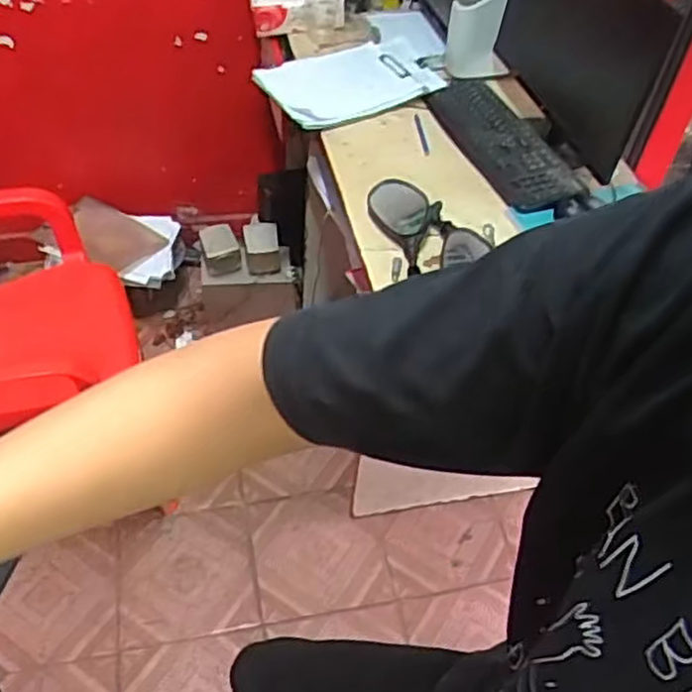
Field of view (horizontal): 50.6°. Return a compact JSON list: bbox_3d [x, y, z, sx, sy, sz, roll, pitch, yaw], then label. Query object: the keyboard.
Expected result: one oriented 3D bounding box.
[{"bbox_3d":[0.295,-0.406,1.436,0.163,0.027,0.438,-10,51,-14],"label":"keyboard"}]

